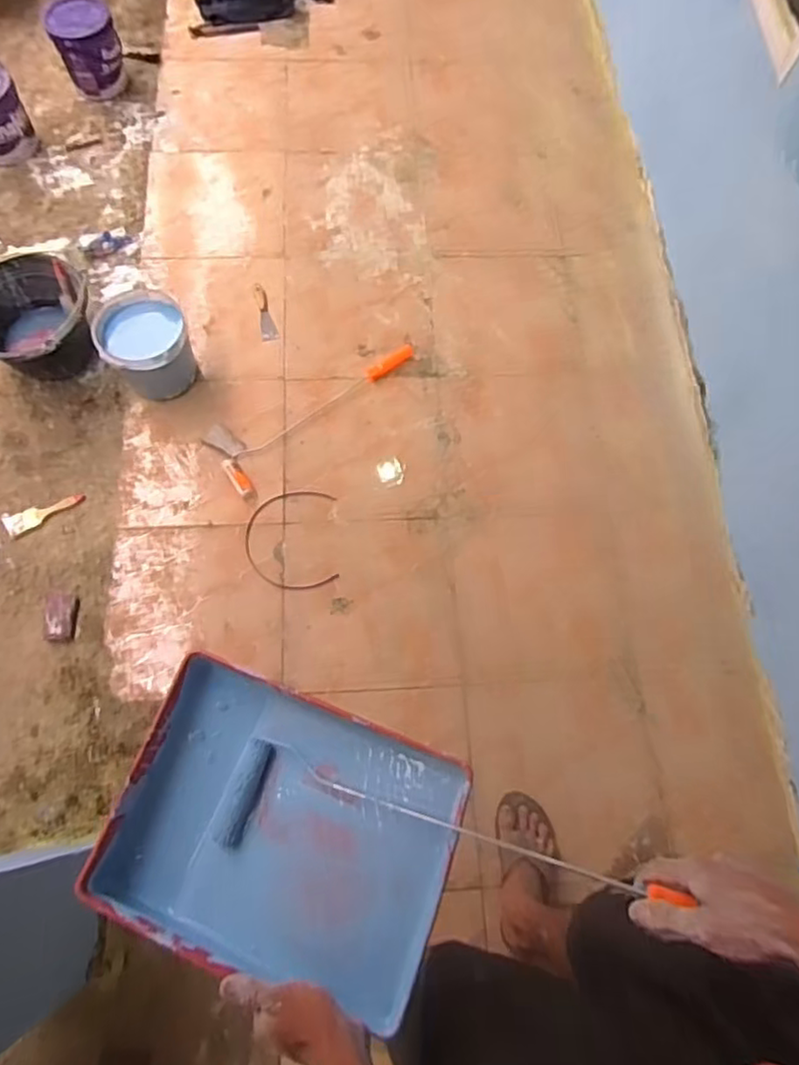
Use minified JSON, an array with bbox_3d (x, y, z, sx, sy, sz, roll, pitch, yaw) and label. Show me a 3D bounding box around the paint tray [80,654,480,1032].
[{"bbox_3d":[-0.130,0.329,0.726,0.367,0.093,0.277,22,73,5],"label":"paint tray"}]

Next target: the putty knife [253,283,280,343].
[{"bbox_3d":[-0.364,-0.598,1.775,0.045,0.012,0.191,-12,73,-6],"label":"putty knife"}]

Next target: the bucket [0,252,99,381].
[{"bbox_3d":[-0.910,-0.530,1.638,0.294,0.191,0.283,1,71,-2],"label":"bucket"}]

